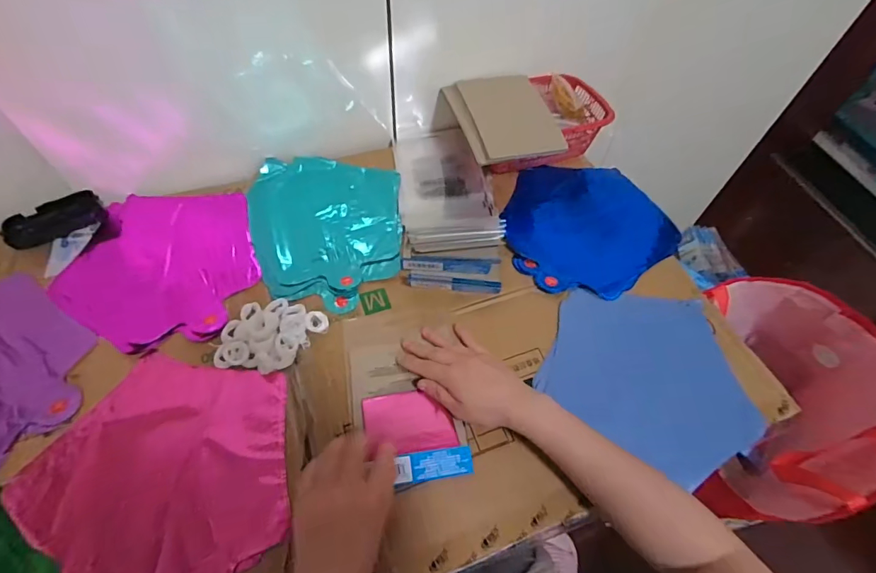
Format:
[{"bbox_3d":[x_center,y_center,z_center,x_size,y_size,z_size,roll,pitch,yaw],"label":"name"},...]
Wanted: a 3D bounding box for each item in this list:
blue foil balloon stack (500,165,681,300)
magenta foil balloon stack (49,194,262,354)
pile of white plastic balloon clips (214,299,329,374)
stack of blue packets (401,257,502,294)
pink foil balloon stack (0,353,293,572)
[{"bbox_3d":[0.218,-0.091,0.628,0.253,0.030,0.229,-5,56,-6],"label":"blue foil balloon stack"},{"bbox_3d":[-0.351,-0.030,0.560,0.226,0.012,0.234,-11,56,-10],"label":"magenta foil balloon stack"},{"bbox_3d":[-0.187,0.051,0.491,0.107,0.027,0.085,8,55,3],"label":"pile of white plastic balloon clips"},{"bbox_3d":[0.017,-0.014,0.548,0.118,0.016,0.051,-1,55,-3],"label":"stack of blue packets"},{"bbox_3d":[-0.261,0.185,0.417,0.237,0.018,0.232,6,55,2],"label":"pink foil balloon stack"}]

